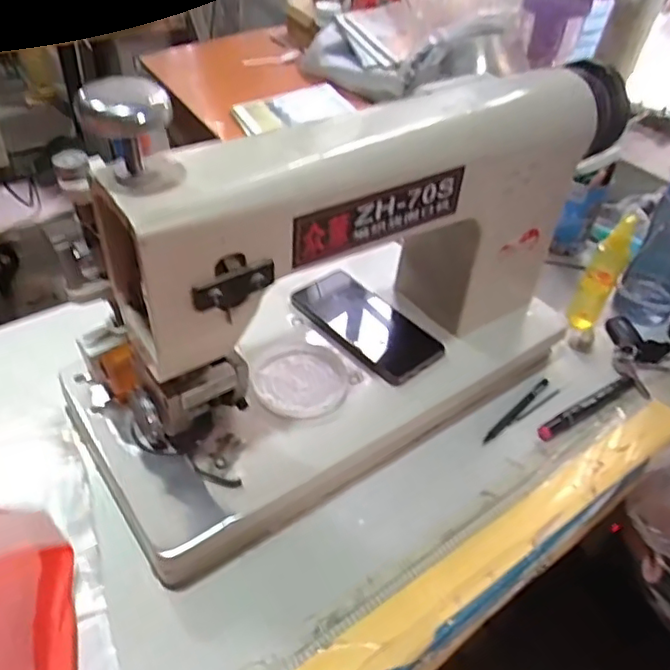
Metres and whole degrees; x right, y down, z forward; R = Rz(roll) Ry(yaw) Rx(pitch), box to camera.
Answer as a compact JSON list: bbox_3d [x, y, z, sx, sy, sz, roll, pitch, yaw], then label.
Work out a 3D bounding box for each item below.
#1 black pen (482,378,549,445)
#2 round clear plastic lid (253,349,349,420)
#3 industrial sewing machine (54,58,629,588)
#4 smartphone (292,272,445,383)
[{"bbox_3d":[0.198,0.078,0.647,0.008,0.008,0.126,35,48,28],"label":"black pen"},{"bbox_3d":[-0.032,0.047,0.589,0.089,0.007,0.085,4,41,-4],"label":"round clear plastic lid"},{"bbox_3d":[0.030,-0.065,0.560,0.515,0.325,0.216,-23,49,-30],"label":"industrial sewing machine"},{"bbox_3d":[0.031,-0.012,0.654,0.080,0.017,0.170,-37,55,-25],"label":"smartphone"}]

